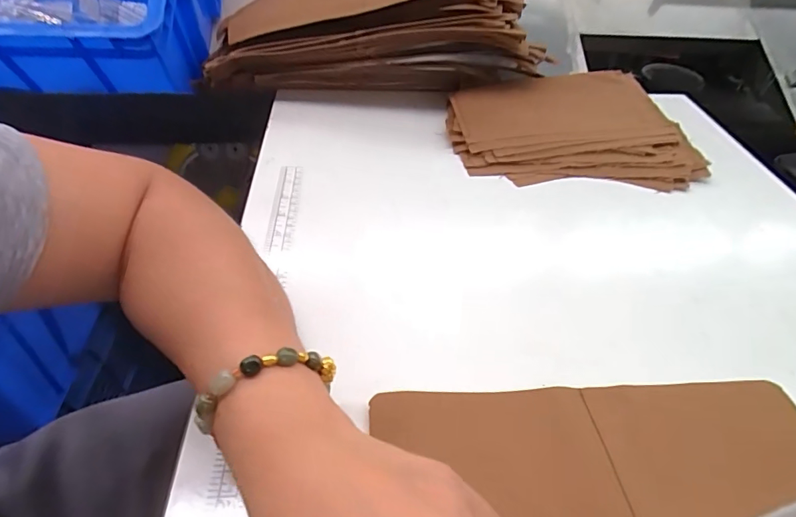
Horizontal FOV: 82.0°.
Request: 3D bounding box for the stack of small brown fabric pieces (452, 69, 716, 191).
[{"bbox_3d":[0.186,-0.146,0.502,0.254,0.042,0.163,2,45,-2],"label":"stack of small brown fabric pieces"}]

